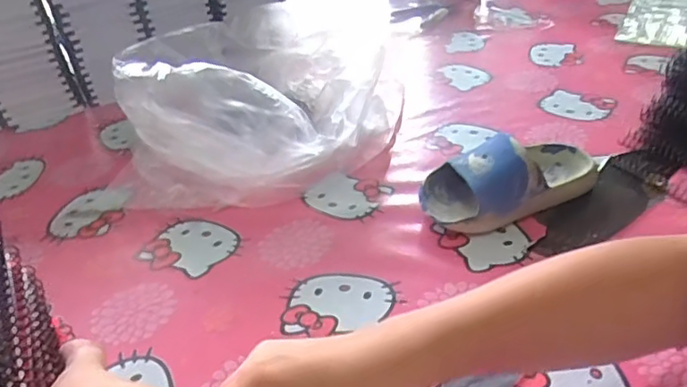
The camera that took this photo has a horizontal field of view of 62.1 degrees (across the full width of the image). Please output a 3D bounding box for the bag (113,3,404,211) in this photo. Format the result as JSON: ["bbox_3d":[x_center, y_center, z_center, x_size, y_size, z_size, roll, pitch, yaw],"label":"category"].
[{"bbox_3d":[-0.092,-0.117,0.644,0.298,0.121,0.275,-8,36,-4],"label":"bag"}]

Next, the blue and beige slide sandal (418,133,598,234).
[{"bbox_3d":[0.156,-0.020,0.528,0.174,0.061,0.084,-13,37,-11],"label":"blue and beige slide sandal"}]

